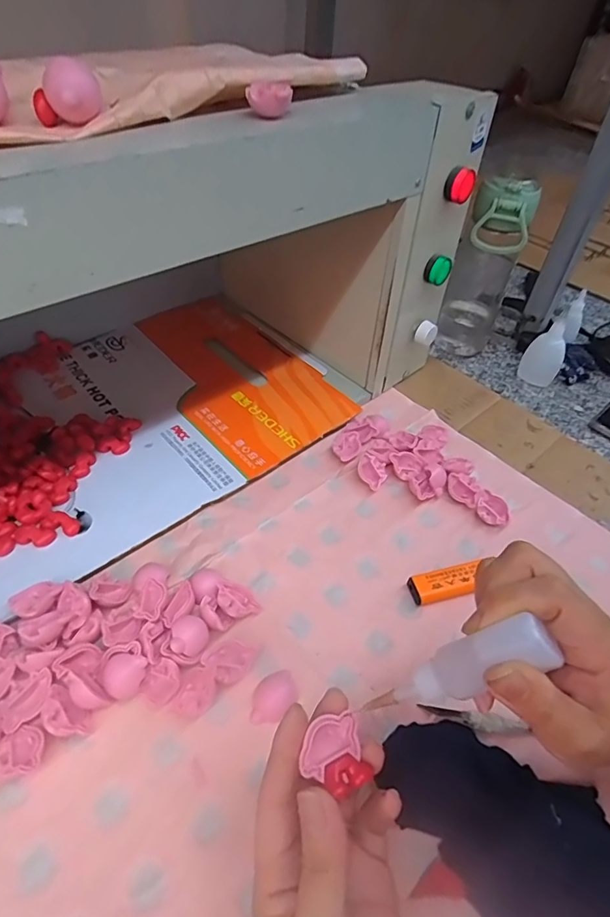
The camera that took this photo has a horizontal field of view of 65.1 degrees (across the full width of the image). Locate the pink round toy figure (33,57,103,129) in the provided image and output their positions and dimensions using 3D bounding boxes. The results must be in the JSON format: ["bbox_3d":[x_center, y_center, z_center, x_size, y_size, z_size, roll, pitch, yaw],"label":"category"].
[{"bbox_3d":[-0.129,-0.199,0.260,0.024,0.027,0.027,27,55,19],"label":"pink round toy figure"}]

